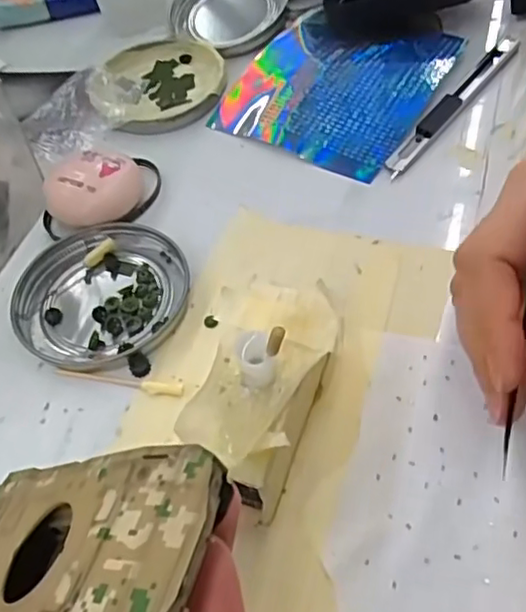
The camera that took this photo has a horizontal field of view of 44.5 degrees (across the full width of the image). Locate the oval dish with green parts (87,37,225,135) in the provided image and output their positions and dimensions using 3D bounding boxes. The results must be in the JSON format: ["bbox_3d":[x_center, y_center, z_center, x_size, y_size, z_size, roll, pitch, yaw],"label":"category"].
[{"bbox_3d":[-0.064,-0.134,0.387,0.077,0.014,0.076,-20,53,-6],"label":"oval dish with green parts"}]

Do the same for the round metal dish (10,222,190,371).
[{"bbox_3d":[-0.075,-0.006,0.295,0.076,0.009,0.075,-4,53,5],"label":"round metal dish"}]

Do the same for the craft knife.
[{"bbox_3d":[0.105,-0.113,0.350,0.012,0.010,0.128,31,63,27],"label":"craft knife"}]

